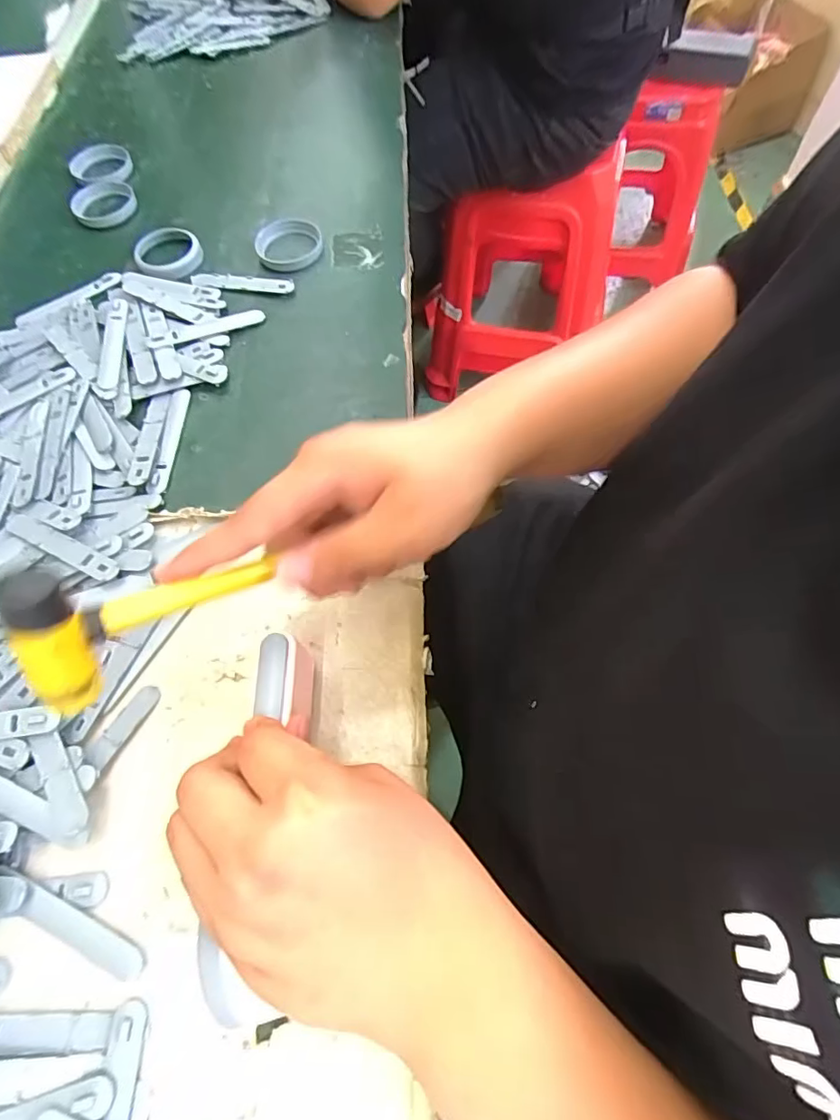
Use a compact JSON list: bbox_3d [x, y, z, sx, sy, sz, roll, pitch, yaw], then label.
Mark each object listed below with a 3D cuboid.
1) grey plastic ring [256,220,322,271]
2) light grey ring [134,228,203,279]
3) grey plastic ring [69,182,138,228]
[{"bbox_3d":[-0.117,-0.281,0.476,0.058,0.014,0.065,-14,65,-3],"label":"grey plastic ring"},{"bbox_3d":[-0.223,-0.277,0.477,0.056,0.017,0.055,-1,65,3],"label":"light grey ring"},{"bbox_3d":[-0.313,-0.350,0.522,0.065,0.011,0.065,-6,65,1],"label":"grey plastic ring"}]

